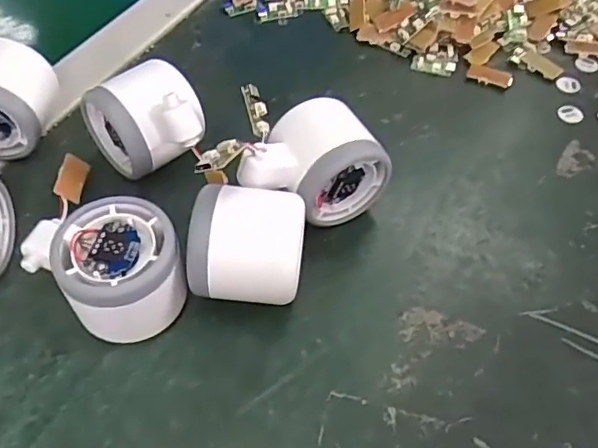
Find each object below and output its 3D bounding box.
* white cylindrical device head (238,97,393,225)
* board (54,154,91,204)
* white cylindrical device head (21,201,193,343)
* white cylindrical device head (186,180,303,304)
[{"bbox_3d":[0.006,-0.031,0.340,0.082,0.059,0.051,-20,57,-16],"label":"white cylindrical device head"},{"bbox_3d":[-0.133,-0.027,0.342,0.015,0.004,0.031,28,47,-31],"label":"board"},{"bbox_3d":[-0.092,0.027,0.298,0.065,0.052,0.060,1,53,-2],"label":"white cylindrical device head"},{"bbox_3d":[-0.026,0.015,0.304,0.055,0.060,0.053,5,53,1],"label":"white cylindrical device head"}]

